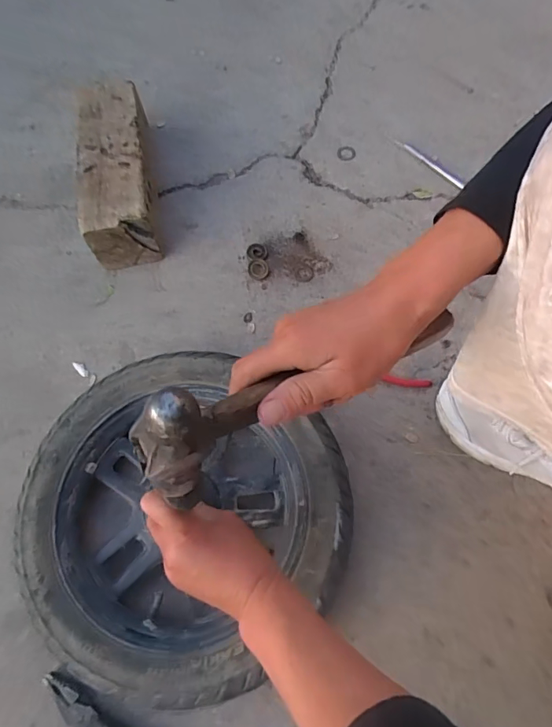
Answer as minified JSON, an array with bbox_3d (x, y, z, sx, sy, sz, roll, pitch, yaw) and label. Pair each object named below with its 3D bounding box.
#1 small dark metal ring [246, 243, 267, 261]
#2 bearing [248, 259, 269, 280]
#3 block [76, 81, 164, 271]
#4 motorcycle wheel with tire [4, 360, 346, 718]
[{"bbox_3d":[-0.027,-0.158,0.668,0.028,0.007,0.028,0,70,1],"label":"small dark metal ring"},{"bbox_3d":[-0.024,-0.131,0.653,0.029,0.007,0.027,-9,70,-2],"label":"bearing"},{"bbox_3d":[-0.217,-0.264,0.658,0.089,0.100,0.238,-9,70,-1],"label":"block"},{"bbox_3d":[-0.106,0.166,0.515,0.329,0.066,0.324,0,70,1],"label":"motorcycle wheel with tire"}]

